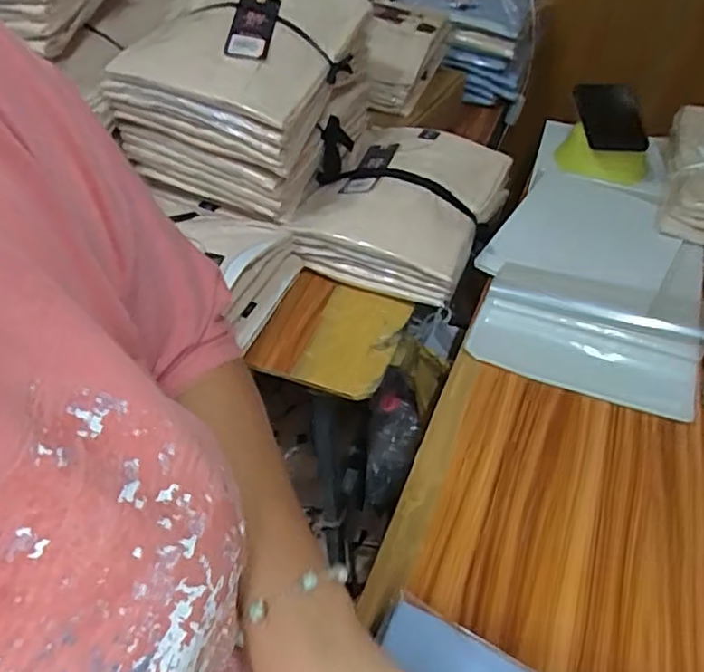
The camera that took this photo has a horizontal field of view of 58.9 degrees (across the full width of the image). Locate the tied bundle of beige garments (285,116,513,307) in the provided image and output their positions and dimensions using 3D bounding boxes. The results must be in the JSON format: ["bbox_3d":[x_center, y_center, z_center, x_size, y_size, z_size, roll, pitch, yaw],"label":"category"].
[{"bbox_3d":[0.063,-0.169,0.786,0.214,0.110,0.260,17,49,17],"label":"tied bundle of beige garments"}]

